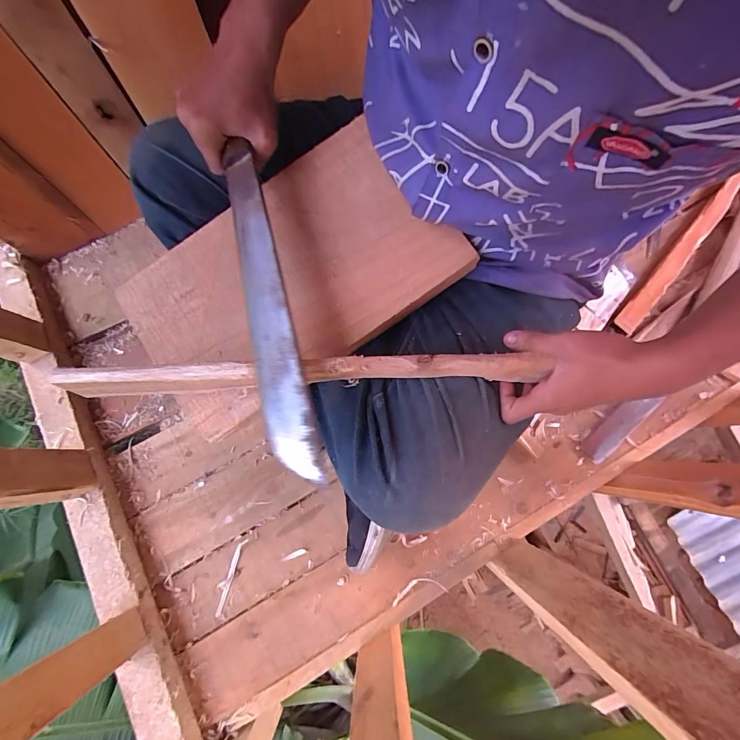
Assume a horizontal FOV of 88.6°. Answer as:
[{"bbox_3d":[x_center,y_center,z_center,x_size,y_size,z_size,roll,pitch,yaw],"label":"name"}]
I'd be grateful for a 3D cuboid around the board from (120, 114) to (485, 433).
[{"bbox_3d":[-0.086,-0.096,0.382,0.311,0.012,0.205,-36,78,-1],"label":"board"}]

